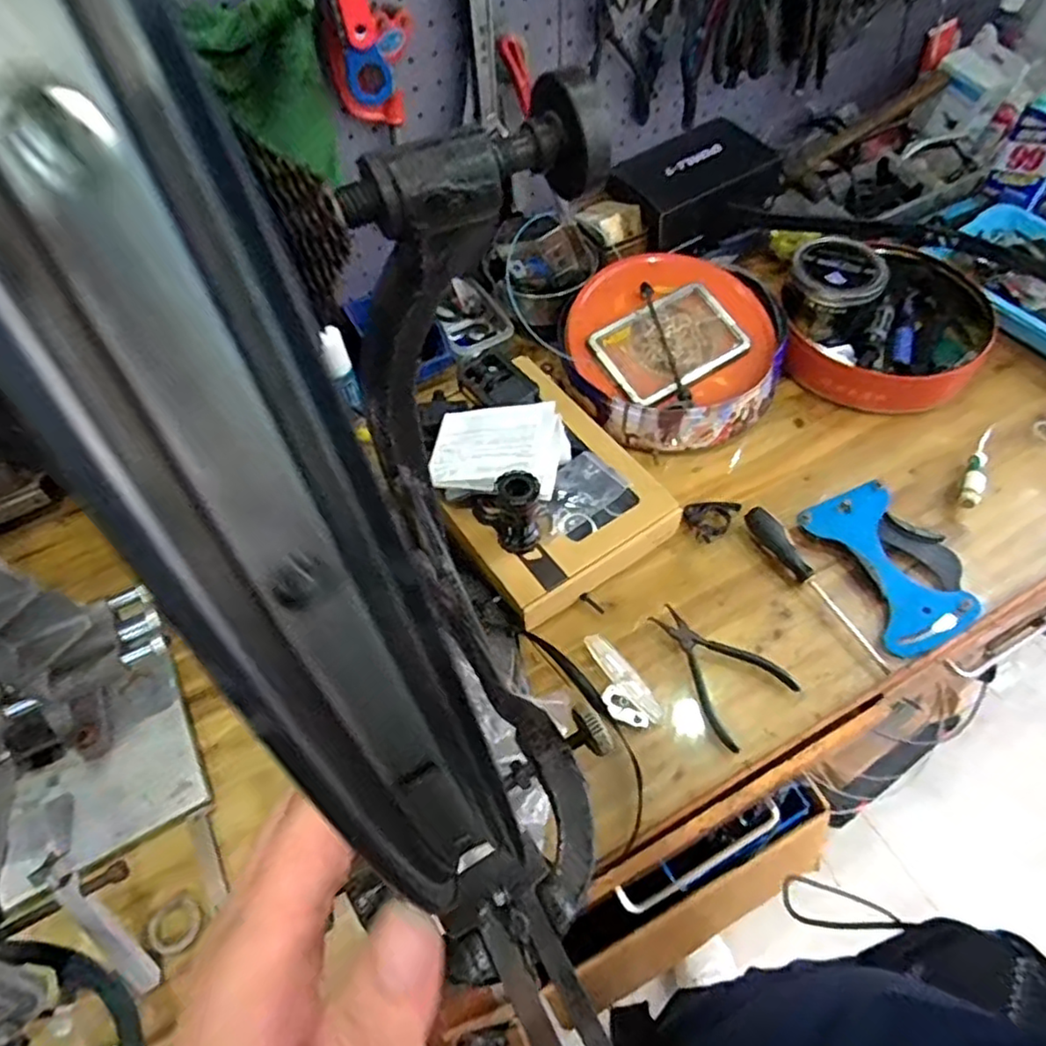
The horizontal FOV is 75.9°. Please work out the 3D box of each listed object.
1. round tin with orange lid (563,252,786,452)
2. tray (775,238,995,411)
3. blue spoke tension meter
[{"bbox_3d":[0.201,-0.230,0.883,0.275,0.107,0.259,-2,57,2],"label":"round tin with orange lid"},{"bbox_3d":[0.504,-0.278,0.931,0.264,0.064,0.293,26,62,19],"label":"tray"},{"bbox_3d":[0.421,0.048,0.763,0.132,0.041,0.194,-20,58,-10],"label":"blue spoke tension meter"}]

